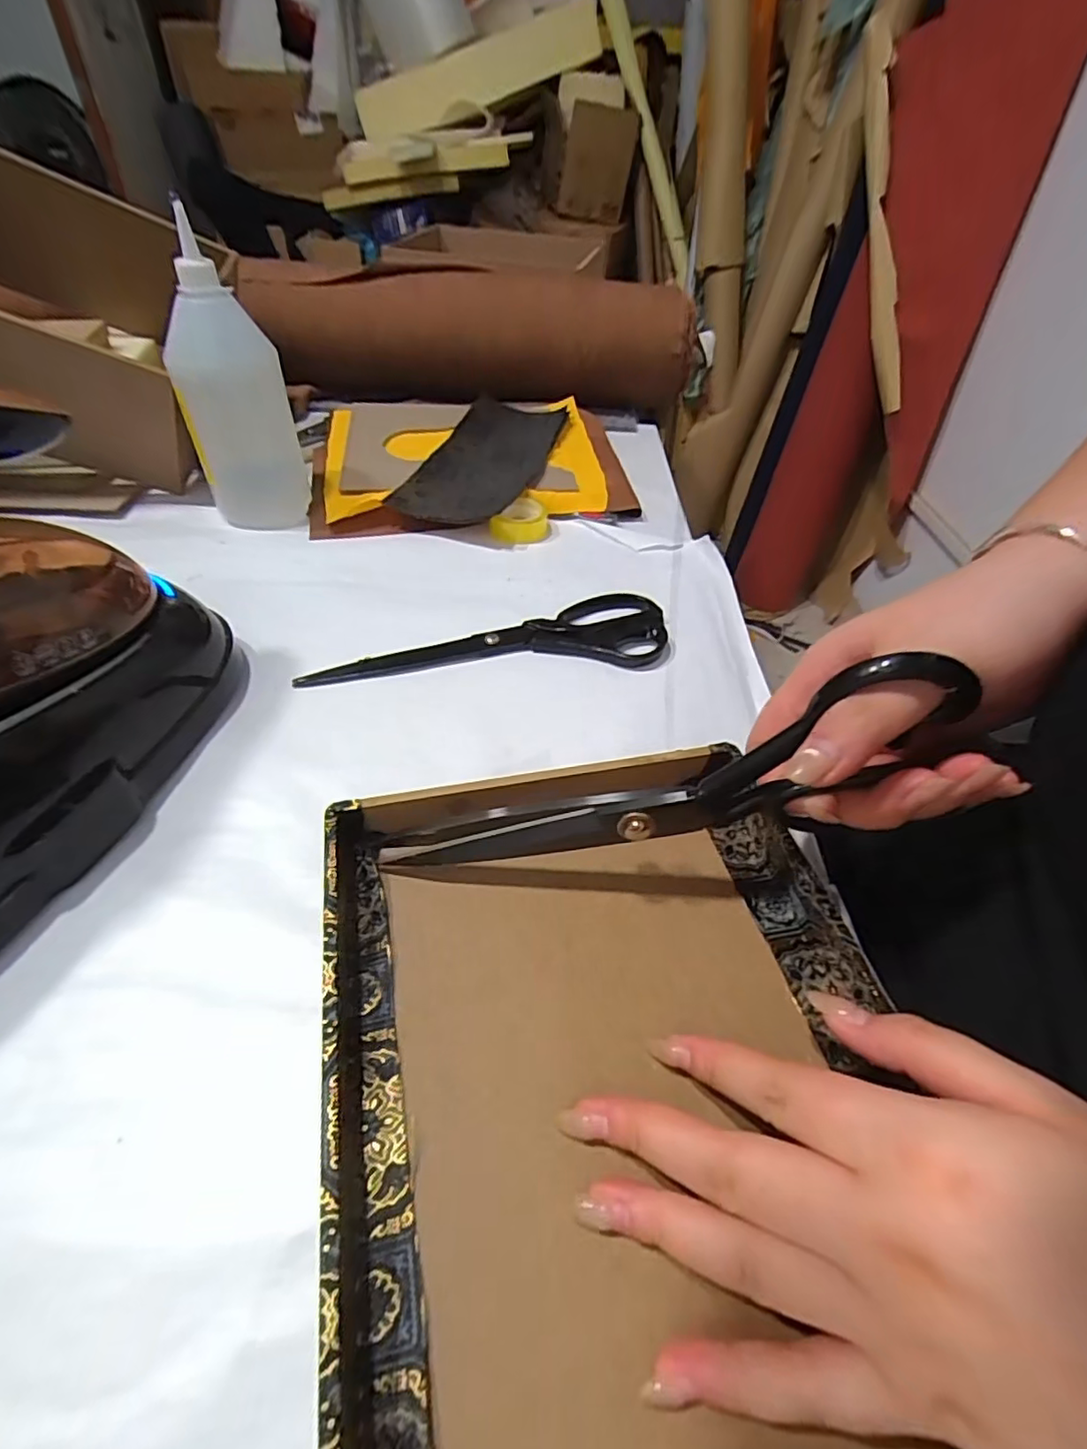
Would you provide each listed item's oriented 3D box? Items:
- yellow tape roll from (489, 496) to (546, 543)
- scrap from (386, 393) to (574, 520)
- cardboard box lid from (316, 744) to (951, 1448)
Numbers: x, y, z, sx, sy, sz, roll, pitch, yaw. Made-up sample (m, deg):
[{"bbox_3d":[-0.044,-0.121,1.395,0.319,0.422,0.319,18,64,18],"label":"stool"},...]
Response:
[{"bbox_3d":[-0.020,-0.173,0.507,0.045,0.024,0.045,2,47,-2],"label":"yellow tape roll"},{"bbox_3d":[-0.053,-0.248,0.573,0.105,0.029,0.238,11,47,7],"label":"scrap"},{"bbox_3d":[0.028,0.122,0.221,0.204,0.042,0.254,-8,48,-11],"label":"cardboard box lid"}]

